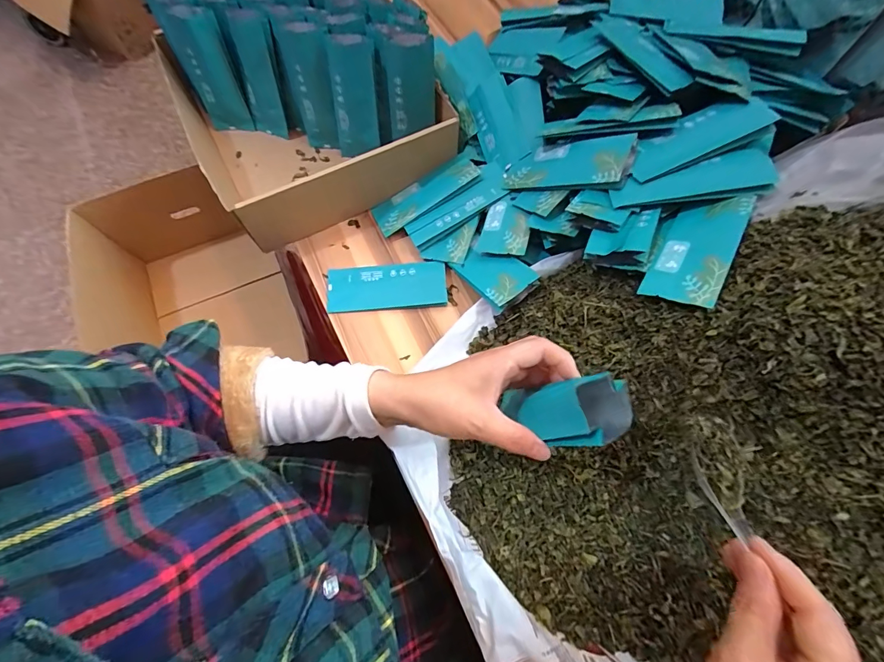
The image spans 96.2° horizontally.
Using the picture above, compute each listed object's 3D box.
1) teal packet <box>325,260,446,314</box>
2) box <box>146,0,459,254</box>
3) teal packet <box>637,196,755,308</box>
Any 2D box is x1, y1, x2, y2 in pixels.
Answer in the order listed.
[{"bbox_3d":[-0.063,-0.051,0.451,0.132,0.009,0.056,-5,68,-3],"label":"teal packet"},{"bbox_3d":[-0.163,-0.291,0.479,0.275,0.137,0.289,-27,70,-11],"label":"box"},{"bbox_3d":[0.220,-0.073,0.342,0.057,0.005,0.124,17,61,37],"label":"teal packet"}]

